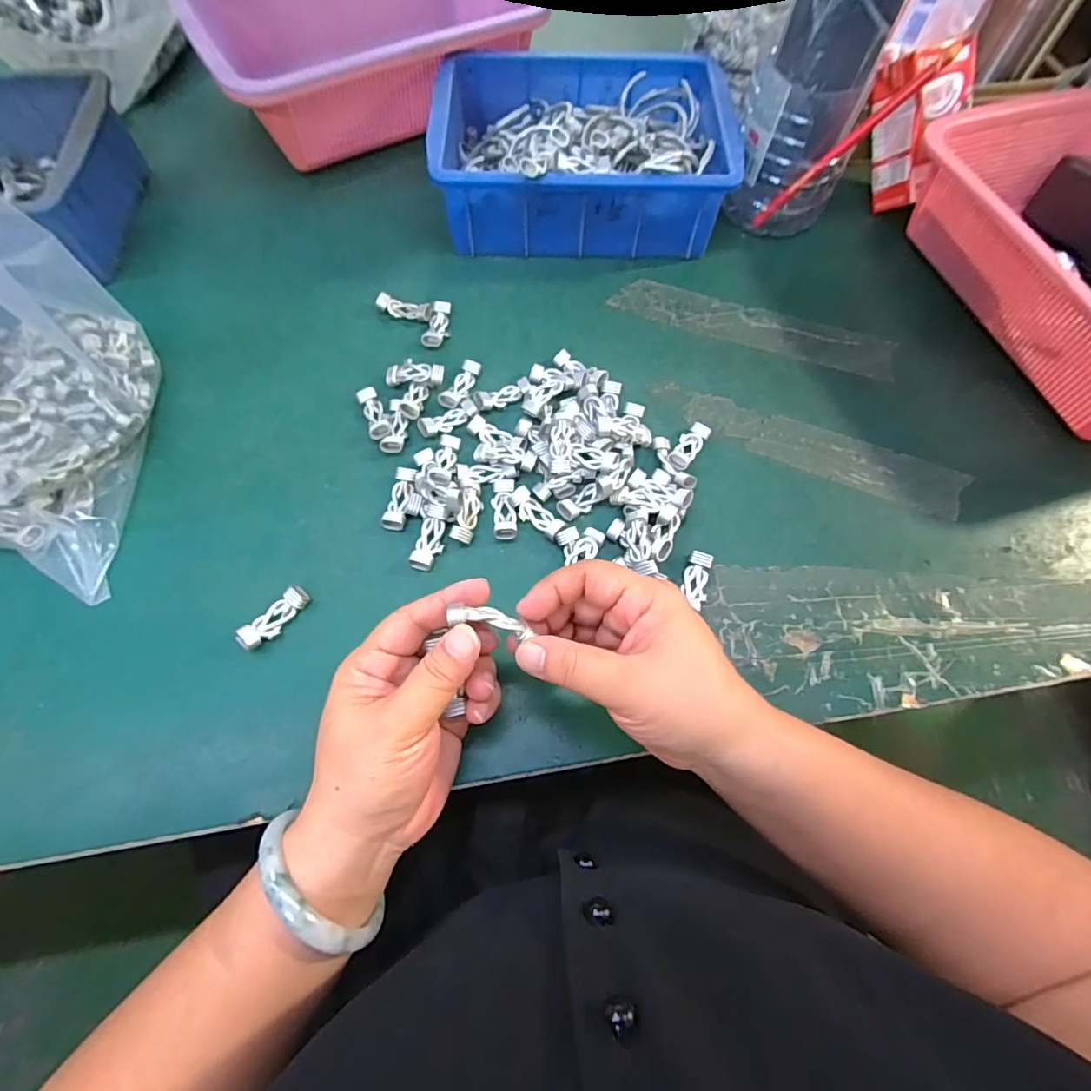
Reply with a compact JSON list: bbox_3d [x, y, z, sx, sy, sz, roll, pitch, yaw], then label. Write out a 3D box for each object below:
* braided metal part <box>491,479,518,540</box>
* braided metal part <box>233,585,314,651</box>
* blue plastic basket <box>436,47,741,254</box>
[{"bbox_3d":[-0.028,-0.026,0.353,0.016,0.006,0.044,-5,66,-3],"label":"braided metal part"},{"bbox_3d":[-0.165,0.043,0.319,0.015,0.015,0.045,35,70,13],"label":"braided metal part"},{"bbox_3d":[0.030,-0.341,0.458,0.236,0.079,0.171,1,66,-1],"label":"blue plastic basket"}]

